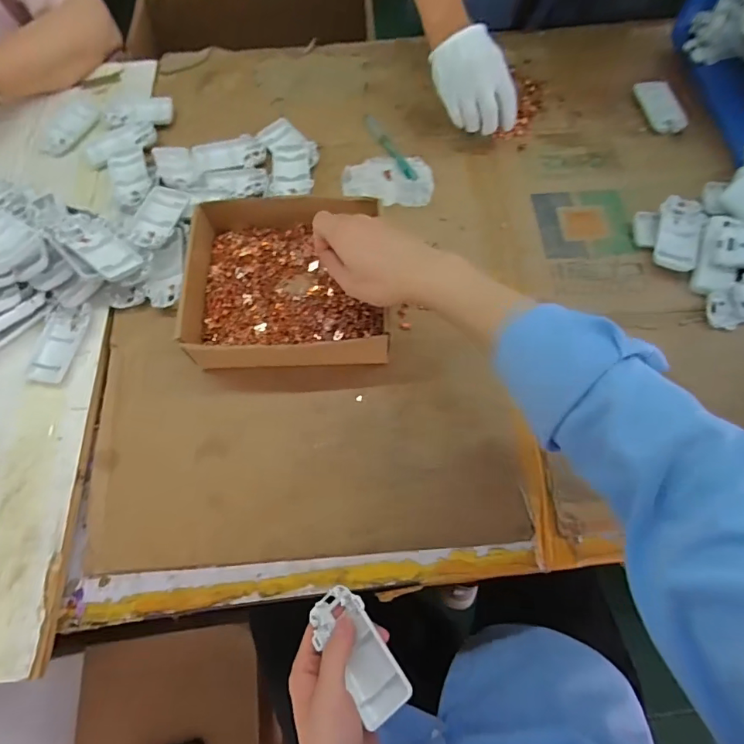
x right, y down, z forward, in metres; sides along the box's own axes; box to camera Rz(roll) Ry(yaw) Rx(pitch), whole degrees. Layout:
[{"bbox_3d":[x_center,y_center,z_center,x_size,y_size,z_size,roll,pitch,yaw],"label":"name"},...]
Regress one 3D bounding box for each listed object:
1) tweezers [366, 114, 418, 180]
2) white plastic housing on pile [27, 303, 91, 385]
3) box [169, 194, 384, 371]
[{"bbox_3d":[0.023,-0.308,0.657,0.017,0.004,0.128,-29,72,-11],"label":"tweezers"},{"bbox_3d":[-0.349,-0.033,0.535,0.044,0.009,0.093,10,69,4],"label":"white plastic housing on pile"},{"bbox_3d":[-0.090,-0.100,0.526,0.199,0.065,0.195,-1,69,0],"label":"box"}]

